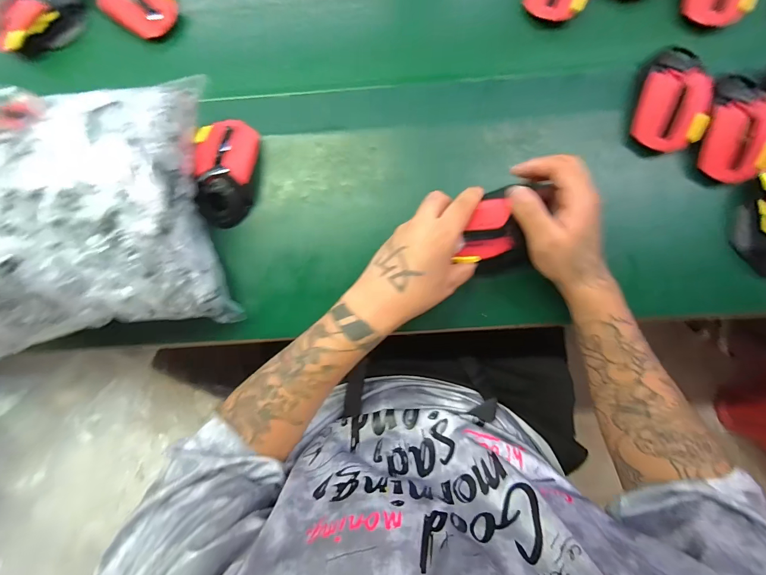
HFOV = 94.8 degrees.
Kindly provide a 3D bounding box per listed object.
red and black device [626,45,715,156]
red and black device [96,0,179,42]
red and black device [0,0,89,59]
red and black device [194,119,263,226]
[{"bbox_3d":[0.324,-0.216,0.400,0.069,0.044,0.114,5,86,2],"label":"red and black device"},{"bbox_3d":[-0.302,-0.352,0.431,0.085,0.024,0.069,28,108,-28],"label":"red and black device"},{"bbox_3d":[-0.431,-0.339,0.439,0.110,0.045,0.051,-33,86,0],"label":"red and black device"},{"bbox_3d":[-0.184,-0.137,0.421,0.065,0.042,0.122,4,86,2],"label":"red and black device"}]

